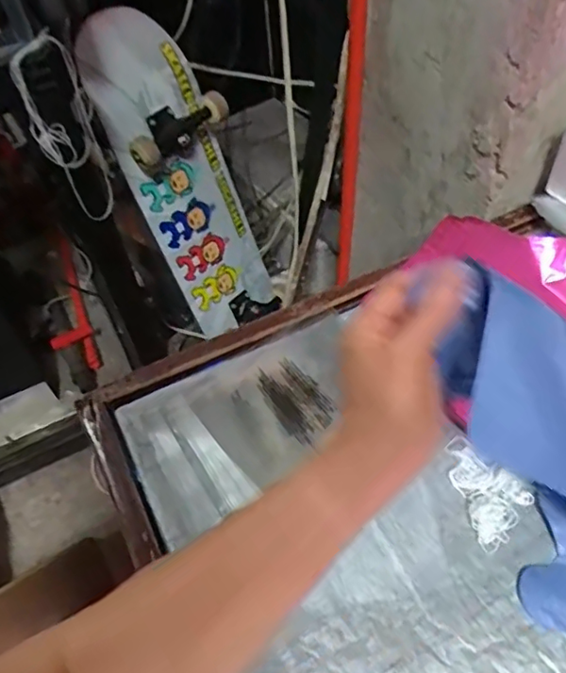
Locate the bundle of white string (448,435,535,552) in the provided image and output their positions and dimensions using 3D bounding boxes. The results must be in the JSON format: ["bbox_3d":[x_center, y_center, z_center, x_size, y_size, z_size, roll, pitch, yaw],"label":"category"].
[{"bbox_3d":[0.148,0.117,0.448,0.055,0.012,0.078,-32,57,-20],"label":"bundle of white string"}]

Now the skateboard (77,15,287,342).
[{"bbox_3d":[-0.186,-0.288,1.116,0.219,0.609,0.134,-36,33,-23],"label":"skateboard"}]

